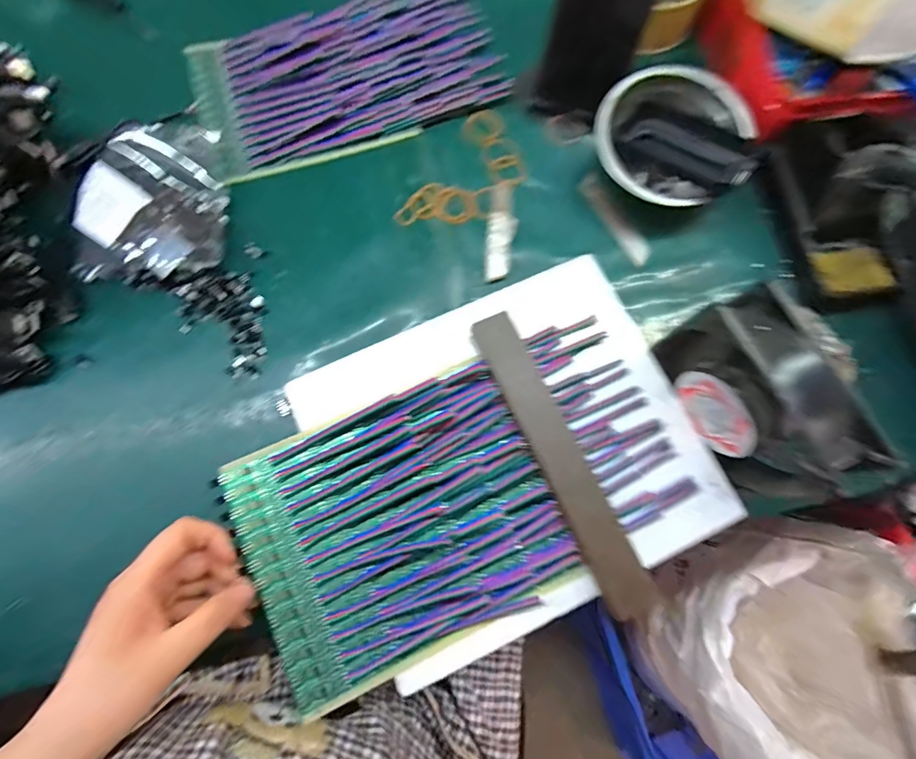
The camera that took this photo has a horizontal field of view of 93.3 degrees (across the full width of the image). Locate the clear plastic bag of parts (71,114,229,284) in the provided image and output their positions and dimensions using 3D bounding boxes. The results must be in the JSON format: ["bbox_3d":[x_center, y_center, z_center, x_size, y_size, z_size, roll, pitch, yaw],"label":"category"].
[{"bbox_3d":[-0.255,-0.157,0.365,0.117,0.049,0.146,3,78,-1],"label":"clear plastic bag of parts"}]

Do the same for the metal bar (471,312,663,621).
[{"bbox_3d":[0.069,0.050,0.294,0.034,0.011,0.209,-21,75,-23],"label":"metal bar"}]

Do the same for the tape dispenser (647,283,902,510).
[{"bbox_3d":[0.189,0.015,0.274,0.051,0.086,0.127,-19,77,-7],"label":"tape dispenser"}]

